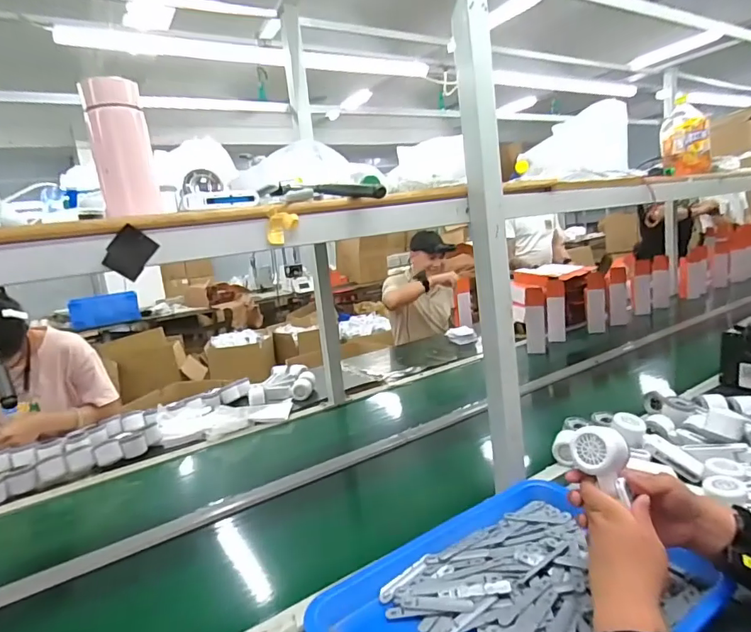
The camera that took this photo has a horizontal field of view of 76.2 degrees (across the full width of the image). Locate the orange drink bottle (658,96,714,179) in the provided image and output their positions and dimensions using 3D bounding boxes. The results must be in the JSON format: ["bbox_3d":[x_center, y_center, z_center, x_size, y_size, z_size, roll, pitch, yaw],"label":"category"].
[{"bbox_3d":[0.796,-0.455,1.230,0.098,0.181,0.069,-4,11,15],"label":"orange drink bottle"}]

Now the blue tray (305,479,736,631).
[{"bbox_3d":[0.168,0.370,0.618,0.462,0.038,0.351,-13,12,-31],"label":"blue tray"}]

